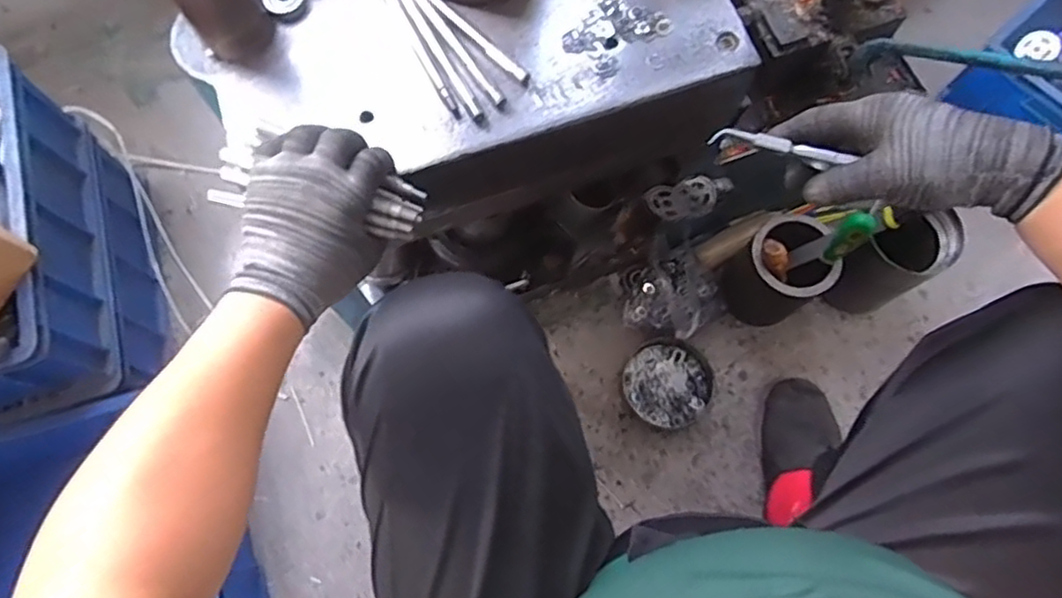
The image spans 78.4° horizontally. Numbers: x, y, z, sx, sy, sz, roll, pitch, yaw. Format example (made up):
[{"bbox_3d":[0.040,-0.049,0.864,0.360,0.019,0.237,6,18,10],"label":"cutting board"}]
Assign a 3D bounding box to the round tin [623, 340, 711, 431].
[{"bbox_3d":[0.194,0.121,0.927,0.119,0.026,0.120,0,71,0],"label":"round tin"}]

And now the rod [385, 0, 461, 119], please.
[{"bbox_3d":[-0.103,-0.229,0.574,0.011,0.009,0.172,-26,73,-8],"label":"rod"}]

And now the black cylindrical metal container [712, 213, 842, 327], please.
[{"bbox_3d":[0.336,-0.044,0.895,0.104,0.172,0.128,-23,73,-7],"label":"black cylindrical metal container"}]

